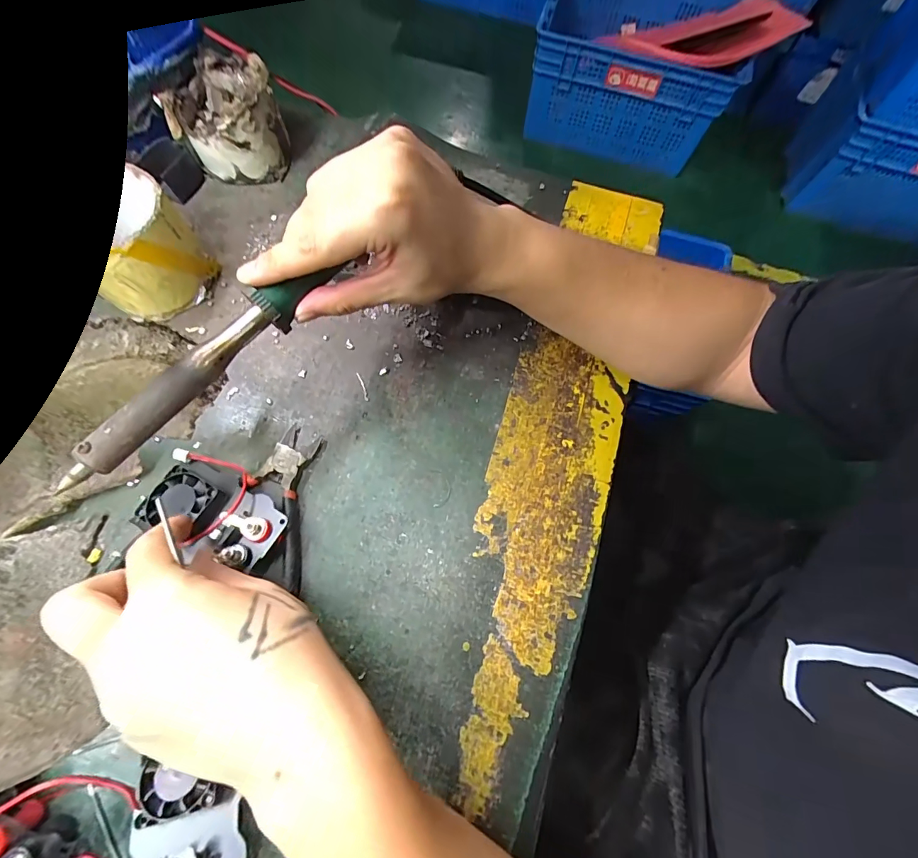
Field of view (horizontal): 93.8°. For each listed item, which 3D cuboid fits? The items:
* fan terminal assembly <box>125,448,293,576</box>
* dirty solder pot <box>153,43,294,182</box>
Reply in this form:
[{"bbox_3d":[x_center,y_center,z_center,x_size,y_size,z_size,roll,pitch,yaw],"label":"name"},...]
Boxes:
[{"bbox_3d":[-0.156,0.049,0.276,0.087,0.024,0.053,20,72,7],"label":"fan terminal assembly"},{"bbox_3d":[-0.203,-0.271,0.376,0.084,0.066,0.088,1,71,-3],"label":"dirty solder pot"}]

